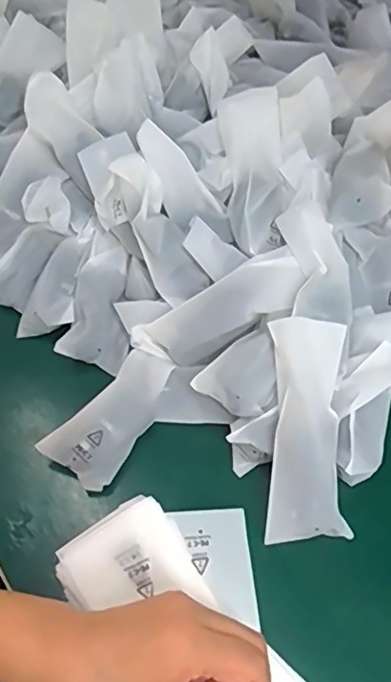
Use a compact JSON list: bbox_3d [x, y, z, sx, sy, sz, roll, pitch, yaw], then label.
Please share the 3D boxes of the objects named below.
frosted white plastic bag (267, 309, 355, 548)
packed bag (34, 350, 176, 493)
[{"bbox_3d":[0.079,0.062,0.407,0.052,0.017,0.152,2,85,3],"label":"frosted white plastic bag"},{"bbox_3d":[-0.061,0.058,0.435,0.056,0.021,0.108,38,67,21],"label":"packed bag"}]

